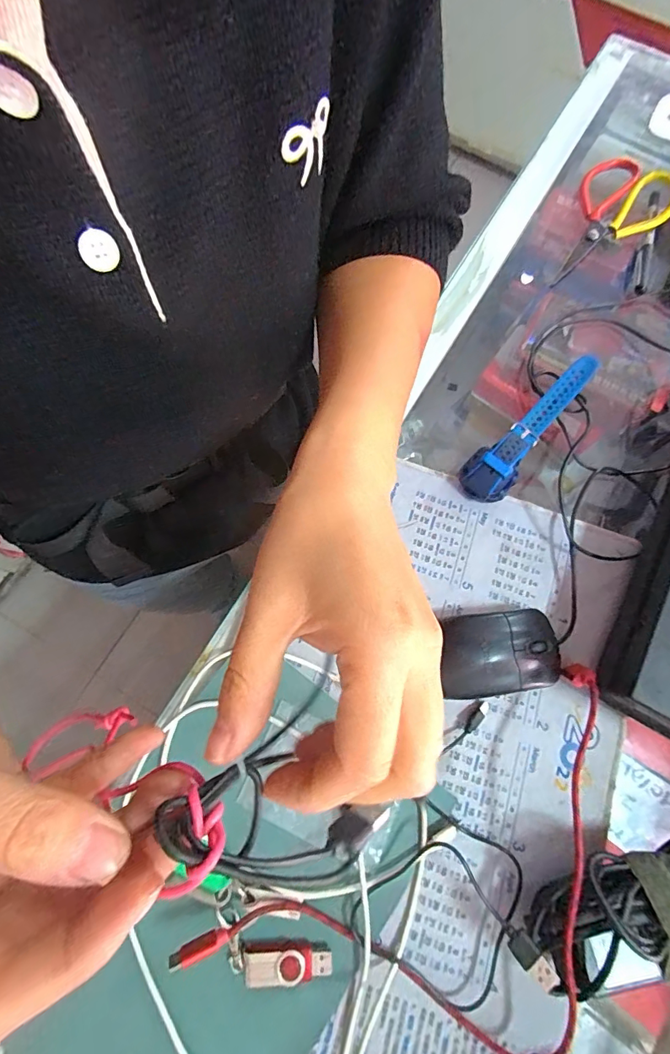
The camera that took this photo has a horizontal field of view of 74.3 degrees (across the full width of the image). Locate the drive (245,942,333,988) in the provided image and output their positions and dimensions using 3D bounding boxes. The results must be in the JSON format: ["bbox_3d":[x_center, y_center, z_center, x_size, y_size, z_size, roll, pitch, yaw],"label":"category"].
[{"bbox_3d":[-0.029,0.267,0.273,0.052,0.012,0.019,2,74,-2],"label":"drive"}]

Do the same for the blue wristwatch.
[{"bbox_3d":[0.167,-0.083,0.370,0.151,0.034,0.039,-43,80,-13],"label":"blue wristwatch"}]

